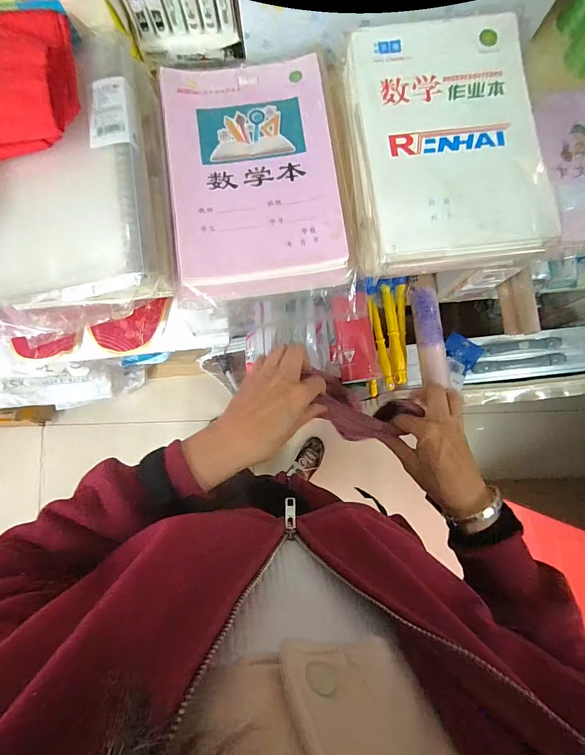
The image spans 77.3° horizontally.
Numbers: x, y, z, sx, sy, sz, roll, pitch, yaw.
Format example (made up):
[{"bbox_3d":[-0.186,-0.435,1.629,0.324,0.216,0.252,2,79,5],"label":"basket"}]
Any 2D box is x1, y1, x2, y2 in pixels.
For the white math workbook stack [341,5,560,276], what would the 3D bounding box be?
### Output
[{"bbox_3d":[0.162,-0.251,0.396,0.198,0.049,0.281,-7,84,-1],"label":"white math workbook stack"}]

